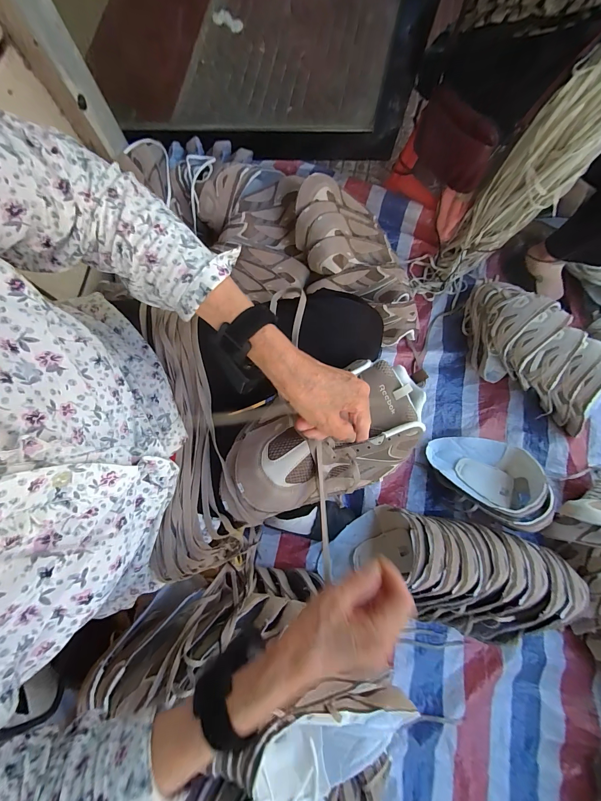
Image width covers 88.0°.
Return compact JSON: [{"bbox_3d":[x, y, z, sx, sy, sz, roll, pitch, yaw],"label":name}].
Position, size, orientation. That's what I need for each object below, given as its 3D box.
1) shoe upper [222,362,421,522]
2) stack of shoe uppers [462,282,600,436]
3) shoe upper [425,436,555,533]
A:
[{"bbox_3d":[0.028,0.057,0.381,0.255,0.080,0.133,-24,81,-10],"label":"shoe upper"},{"bbox_3d":[0.583,-0.107,0.779,0.177,0.187,0.435,-37,82,-7],"label":"stack of shoe uppers"},{"bbox_3d":[0.444,0.185,0.750,0.248,0.133,0.192,13,80,2],"label":"shoe upper"}]

